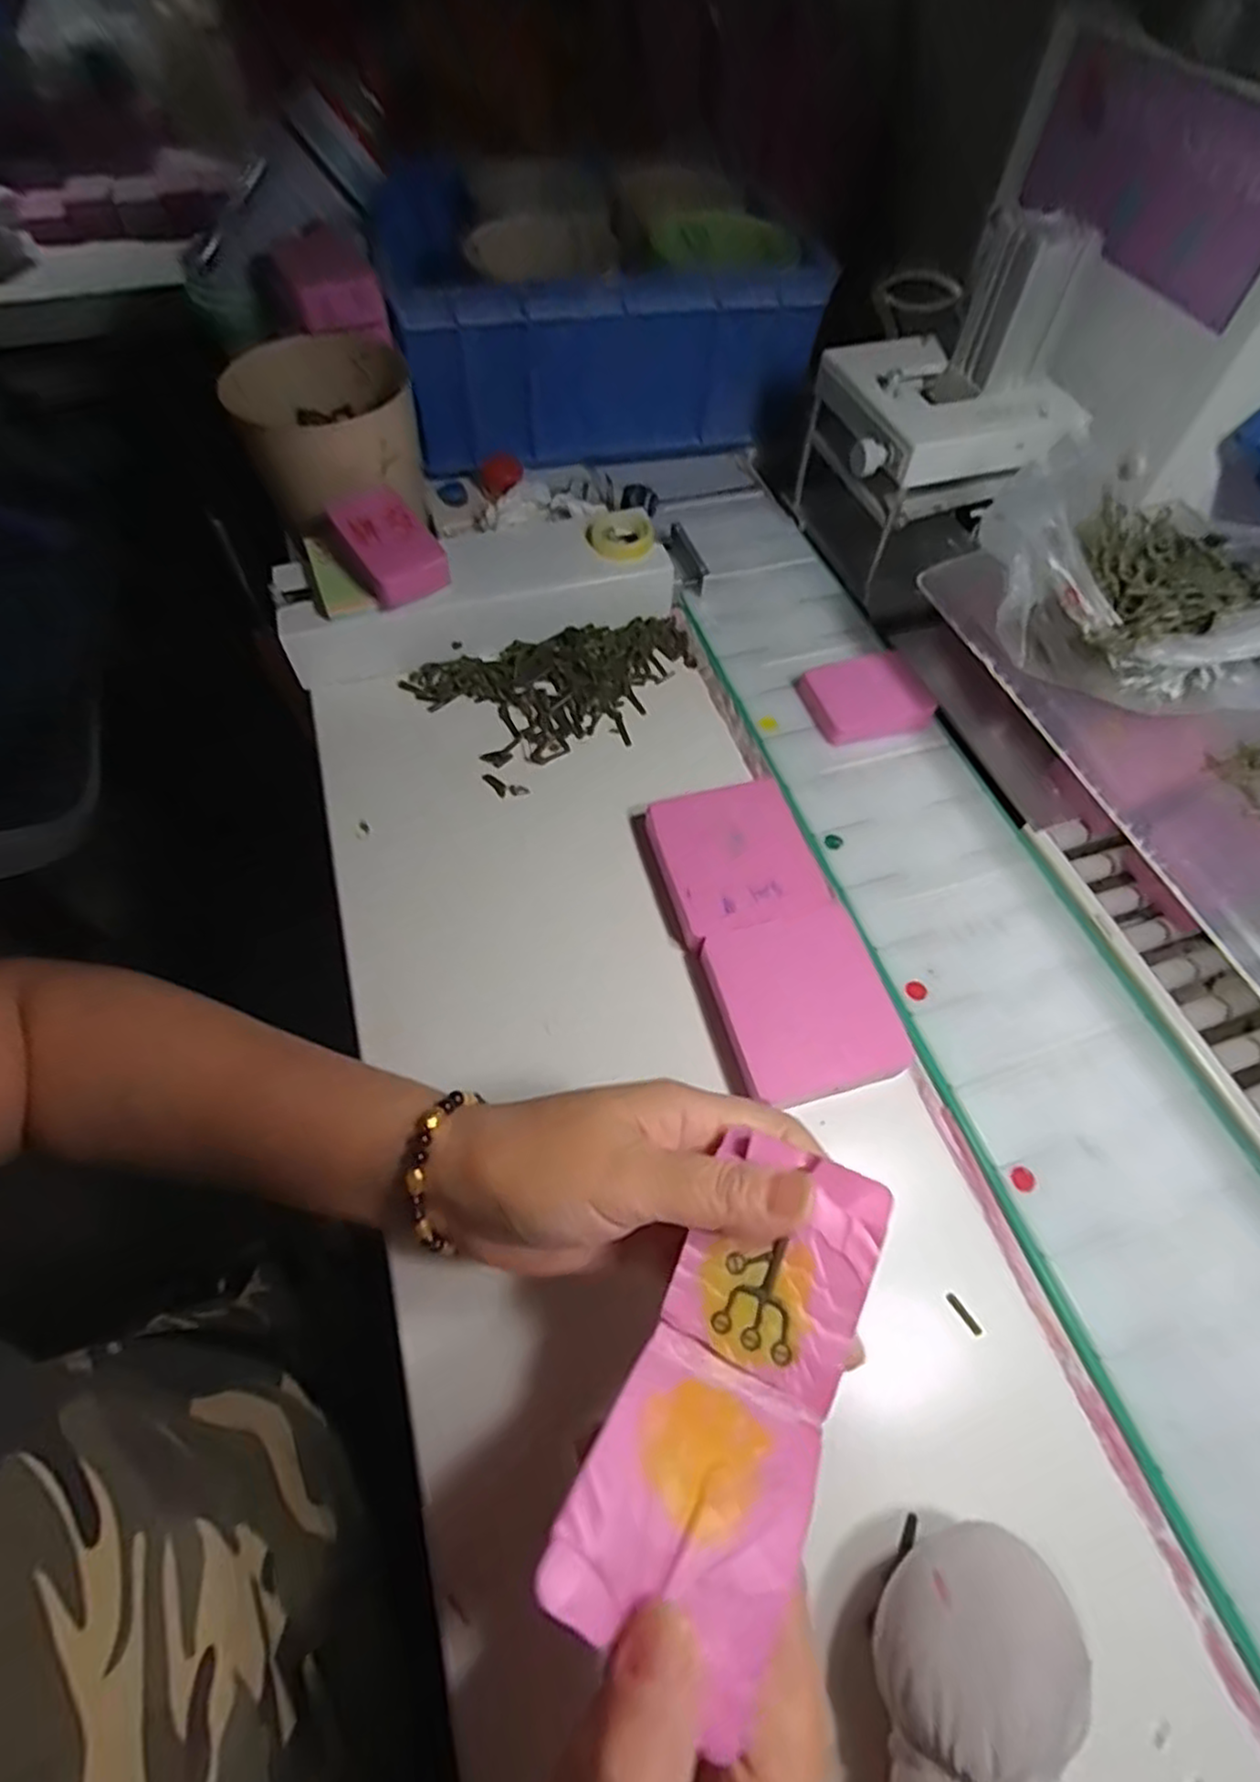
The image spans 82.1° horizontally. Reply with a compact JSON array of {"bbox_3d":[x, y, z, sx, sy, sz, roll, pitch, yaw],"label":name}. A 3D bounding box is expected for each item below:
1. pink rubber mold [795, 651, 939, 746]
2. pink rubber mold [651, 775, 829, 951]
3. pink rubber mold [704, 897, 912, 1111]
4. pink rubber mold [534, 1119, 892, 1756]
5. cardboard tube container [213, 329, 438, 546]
[{"bbox_3d":[0.151,-0.122,0.458,0.074,0.016,0.055,-11,61,-5],"label":"pink rubber mold"},{"bbox_3d":[0.058,-0.017,0.398,0.082,0.020,0.085,-15,62,-7],"label":"pink rubber mold"},{"bbox_3d":[0.087,0.056,0.360,0.083,0.016,0.088,-17,62,-8],"label":"pink rubber mold"},{"bbox_3d":[0.030,0.136,0.201,0.056,0.033,0.125,30,51,17],"label":"pink rubber mold"},{"bbox_3d":[-0.191,-0.293,0.482,0.110,0.085,0.123,-24,63,-11],"label":"cardboard tube container"}]

